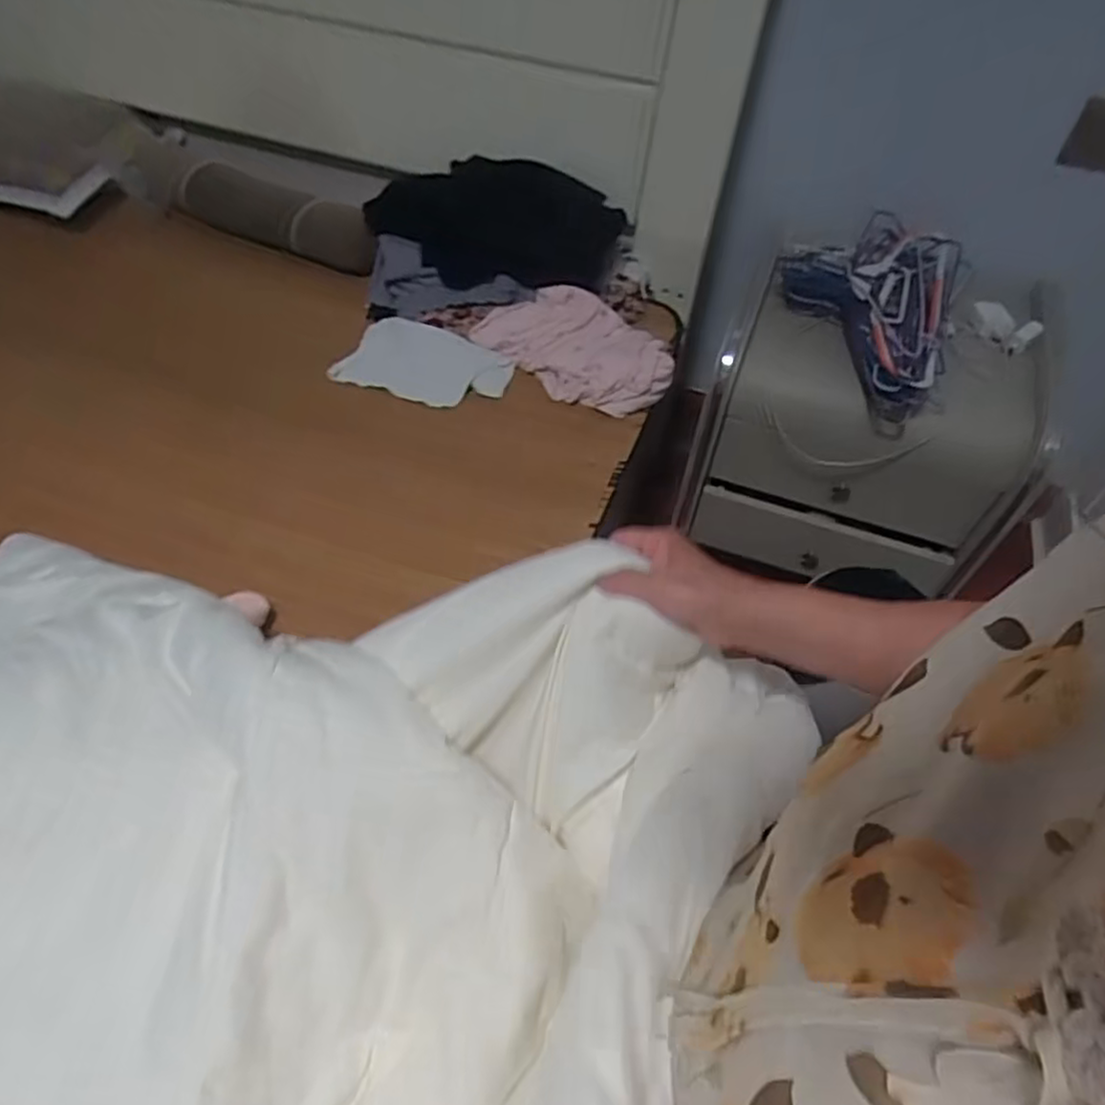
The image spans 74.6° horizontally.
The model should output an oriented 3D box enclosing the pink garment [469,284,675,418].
[{"bbox_3d":[0.030,-0.308,1.065,0.293,0.079,0.157,33,56,21],"label":"pink garment"}]

